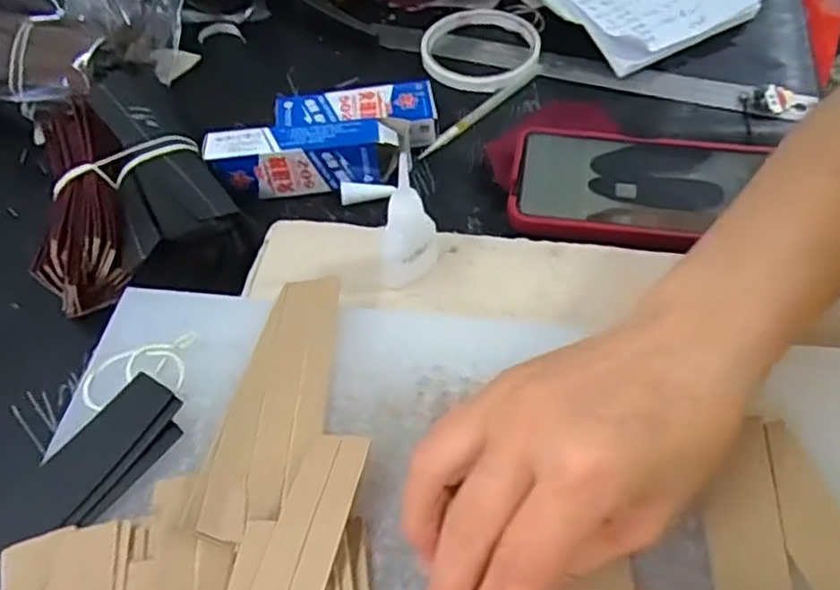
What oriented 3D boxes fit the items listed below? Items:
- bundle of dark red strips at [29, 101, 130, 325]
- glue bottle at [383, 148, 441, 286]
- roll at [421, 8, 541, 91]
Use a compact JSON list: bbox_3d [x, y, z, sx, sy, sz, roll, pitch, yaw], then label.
[{"bbox_3d":[-0.198,-0.057,0.400,0.049,0.050,0.149,-15,55,-7],"label":"bundle of dark red strips"},{"bbox_3d":[-0.006,-0.037,0.326,0.029,0.078,0.027,-3,54,1],"label":"glue bottle"},{"bbox_3d":[0.045,-0.183,0.495,0.085,0.010,0.094,8,55,10],"label":"roll"}]

